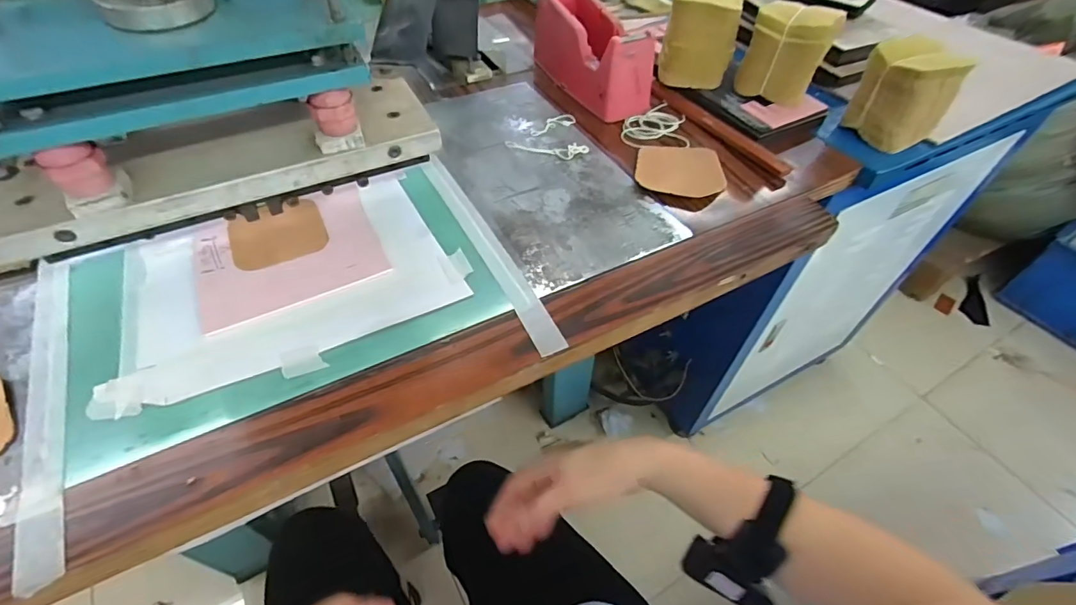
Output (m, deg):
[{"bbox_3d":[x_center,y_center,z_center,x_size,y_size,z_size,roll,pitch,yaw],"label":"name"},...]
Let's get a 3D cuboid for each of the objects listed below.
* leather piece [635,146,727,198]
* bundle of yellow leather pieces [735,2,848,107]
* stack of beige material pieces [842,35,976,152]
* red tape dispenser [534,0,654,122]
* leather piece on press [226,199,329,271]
[{"bbox_3d":[0.158,-0.150,0.546,0.096,0.011,0.092,10,52,4],"label":"leather piece"},{"bbox_3d":[0.294,-0.294,0.583,0.090,0.094,0.058,21,53,15],"label":"bundle of yellow leather pieces"},{"bbox_3d":[0.424,-0.241,0.577,0.063,0.122,0.087,-15,54,-15],"label":"stack of beige material pieces"},{"bbox_3d":[0.066,-0.330,0.638,0.065,0.089,0.205,-20,56,-19],"label":"red tape dispenser"},{"bbox_3d":[-0.246,-0.066,0.465,0.082,0.004,0.079,-21,56,-19],"label":"leather piece on press"}]

